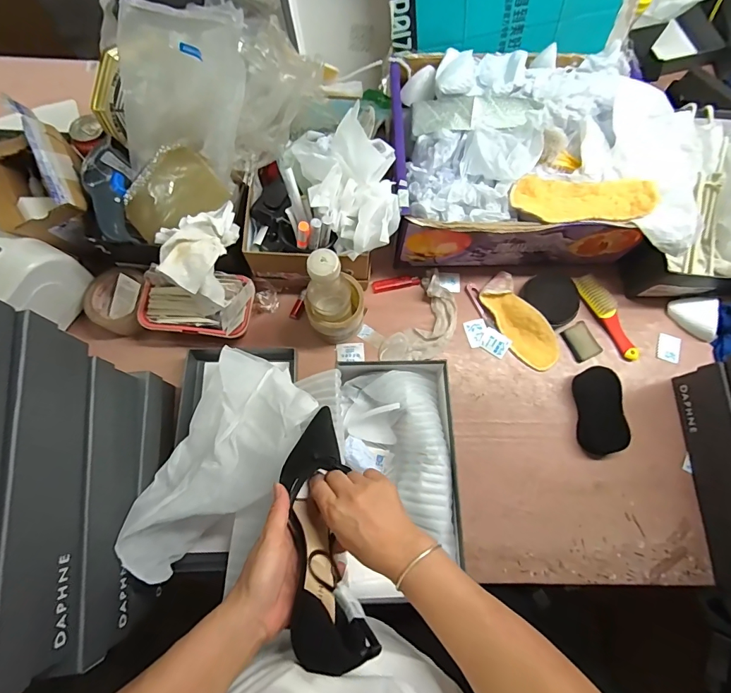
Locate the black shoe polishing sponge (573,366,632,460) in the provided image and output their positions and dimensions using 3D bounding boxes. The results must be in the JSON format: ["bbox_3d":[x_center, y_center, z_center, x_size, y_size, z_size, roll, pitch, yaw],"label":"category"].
[{"bbox_3d":[0.360,0.100,0.629,0.056,0.037,0.132,4,74,-1],"label":"black shoe polishing sponge"}]

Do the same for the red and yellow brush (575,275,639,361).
[{"bbox_3d":[0.401,-0.049,0.673,0.034,0.028,0.154,-30,77,-10],"label":"red and yellow brush"}]

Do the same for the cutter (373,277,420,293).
[{"bbox_3d":[0.052,-0.106,0.696,0.080,0.007,0.019,-9,74,-5],"label":"cutter"}]

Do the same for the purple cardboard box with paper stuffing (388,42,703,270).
[{"bbox_3d":[0.248,-0.298,0.659,0.417,0.168,0.326,5,74,-1],"label":"purple cardboard box with paper stuffing"}]

